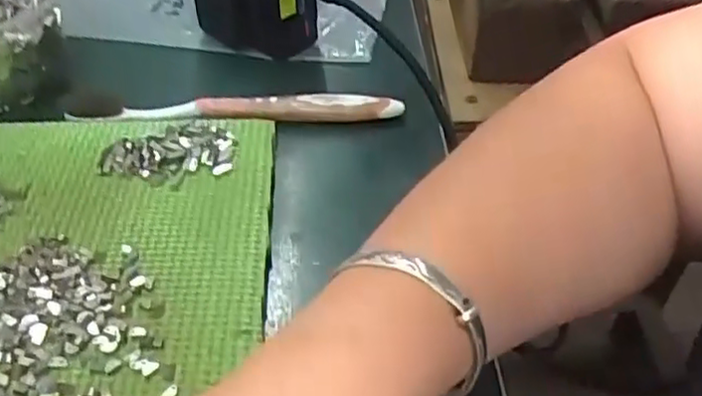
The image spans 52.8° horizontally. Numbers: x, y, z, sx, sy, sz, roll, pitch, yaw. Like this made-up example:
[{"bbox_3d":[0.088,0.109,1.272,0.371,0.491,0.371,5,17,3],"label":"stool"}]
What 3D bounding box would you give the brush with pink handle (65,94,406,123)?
[{"bbox_3d":[-0.063,-0.051,0.390,0.181,0.012,0.015,1,43,0],"label":"brush with pink handle"}]

